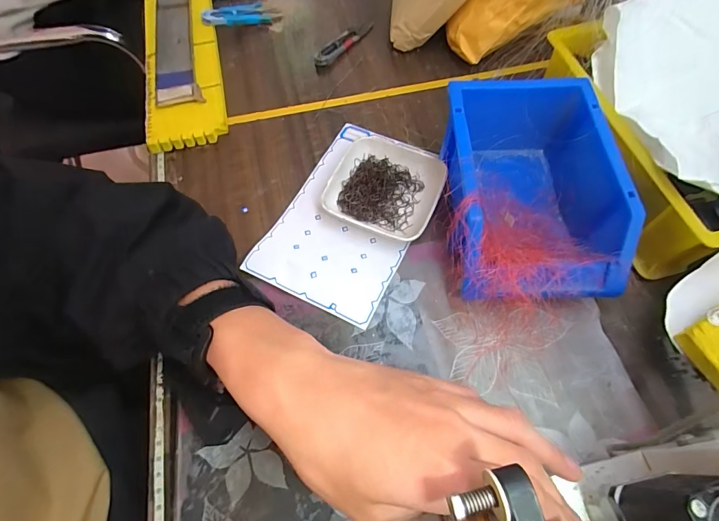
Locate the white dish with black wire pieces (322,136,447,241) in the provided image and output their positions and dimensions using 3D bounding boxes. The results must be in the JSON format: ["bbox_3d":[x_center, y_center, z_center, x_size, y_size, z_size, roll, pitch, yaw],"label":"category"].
[{"bbox_3d":[0.024,-0.069,0.363,0.096,0.023,0.096,17,65,9],"label":"white dish with black wire pieces"}]

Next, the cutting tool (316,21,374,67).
[{"bbox_3d":[-0.018,-0.269,0.475,0.017,0.009,0.104,34,69,16],"label":"cutting tool"}]

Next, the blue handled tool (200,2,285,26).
[{"bbox_3d":[-0.148,-0.308,0.486,0.097,0.017,0.034,-20,64,-24],"label":"blue handled tool"}]

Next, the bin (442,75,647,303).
[{"bbox_3d":[0.134,-0.053,0.322,0.128,0.081,0.177,1,63,1],"label":"bin"}]

